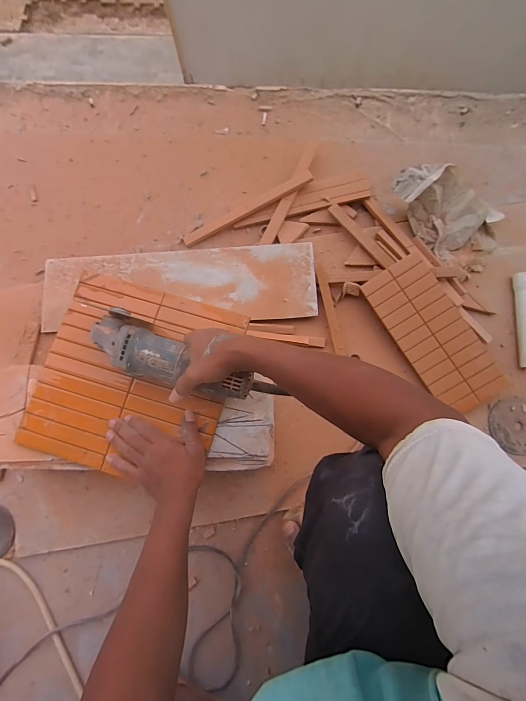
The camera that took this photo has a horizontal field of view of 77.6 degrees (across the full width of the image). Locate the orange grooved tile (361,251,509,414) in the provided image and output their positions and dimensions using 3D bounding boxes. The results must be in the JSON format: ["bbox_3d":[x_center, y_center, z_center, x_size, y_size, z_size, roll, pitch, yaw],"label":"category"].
[{"bbox_3d":[0.319,-0.030,0.605,0.125,0.016,0.296,-35,85,9],"label":"orange grooved tile"}]

